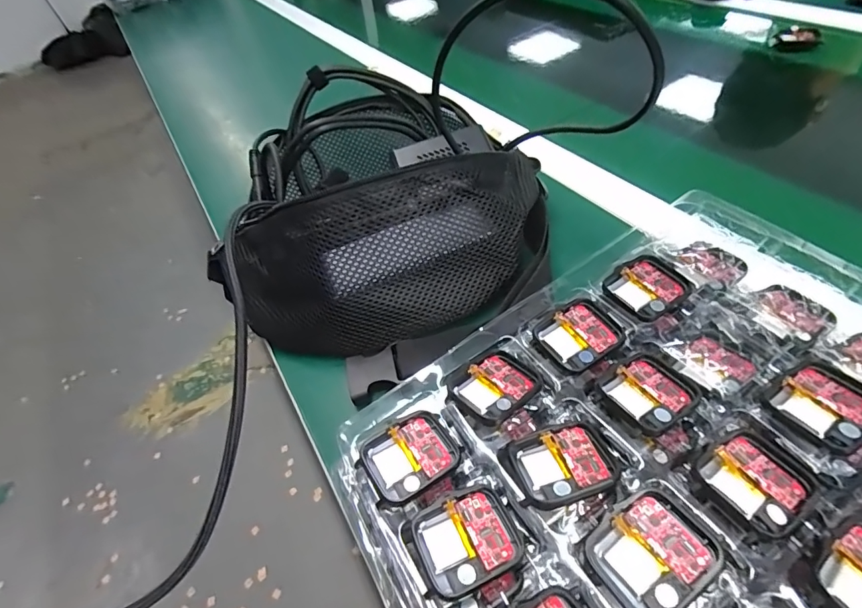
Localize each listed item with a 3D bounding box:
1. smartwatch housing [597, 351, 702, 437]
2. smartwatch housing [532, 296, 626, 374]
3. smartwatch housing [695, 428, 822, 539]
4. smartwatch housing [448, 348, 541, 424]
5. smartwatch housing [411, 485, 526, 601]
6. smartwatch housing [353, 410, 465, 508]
[{"bbox_3d":[0.109,0.042,0.220,0.047,0.010,0.038,-31,51,-15],"label":"smartwatch housing"},{"bbox_3d":[0.084,0.017,0.249,0.044,0.007,0.038,-31,51,-14],"label":"smartwatch housing"},{"bbox_3d":[0.138,0.073,0.185,0.038,0.008,0.036,-26,50,-11],"label":"smartwatch housing"},{"bbox_3d":[0.034,0.042,0.234,0.044,0.010,0.039,-37,53,-19],"label":"smartwatch housing"},{"bbox_3d":[0.016,0.103,0.192,0.044,0.008,0.036,-24,50,-9],"label":"smartwatch housing"},{"bbox_3d":[-0.010,0.075,0.219,0.047,0.007,0.037,-30,51,-14],"label":"smartwatch housing"}]

